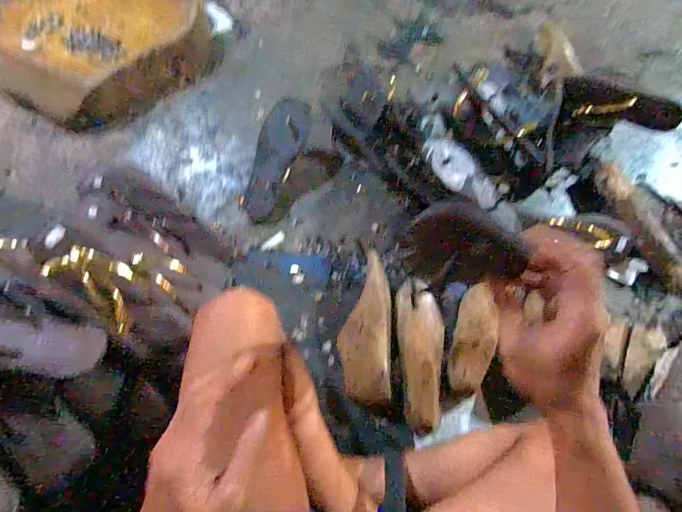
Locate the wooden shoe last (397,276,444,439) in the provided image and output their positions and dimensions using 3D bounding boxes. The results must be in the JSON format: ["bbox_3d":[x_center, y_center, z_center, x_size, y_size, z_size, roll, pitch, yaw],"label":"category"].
[{"bbox_3d":[0.129,0.156,0.579,0.075,0.077,0.230,4,53,1],"label":"wooden shoe last"}]

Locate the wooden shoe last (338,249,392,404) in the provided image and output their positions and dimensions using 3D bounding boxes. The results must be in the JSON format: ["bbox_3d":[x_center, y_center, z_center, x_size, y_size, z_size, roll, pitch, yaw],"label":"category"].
[{"bbox_3d":[0.042,0.117,0.604,0.080,0.063,0.227,4,71,2],"label":"wooden shoe last"}]

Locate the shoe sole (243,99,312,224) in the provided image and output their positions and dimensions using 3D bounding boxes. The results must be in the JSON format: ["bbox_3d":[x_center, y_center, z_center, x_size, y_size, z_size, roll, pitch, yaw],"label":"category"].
[{"bbox_3d":[-0.137,-0.196,0.743,0.087,0.023,0.252,20,89,7],"label":"shoe sole"}]

